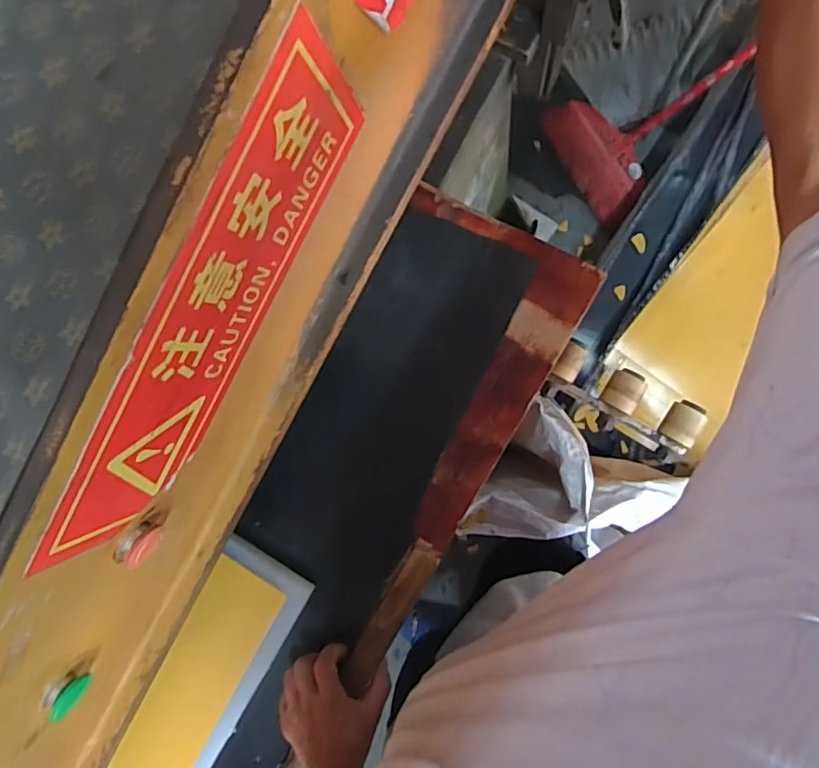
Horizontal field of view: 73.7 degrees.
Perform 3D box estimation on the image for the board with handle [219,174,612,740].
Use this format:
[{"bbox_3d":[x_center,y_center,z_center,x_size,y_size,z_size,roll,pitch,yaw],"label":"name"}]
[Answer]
[{"bbox_3d":[-0.031,0.091,0.628,0.229,0.053,0.593,28,96,6],"label":"board with handle"}]

